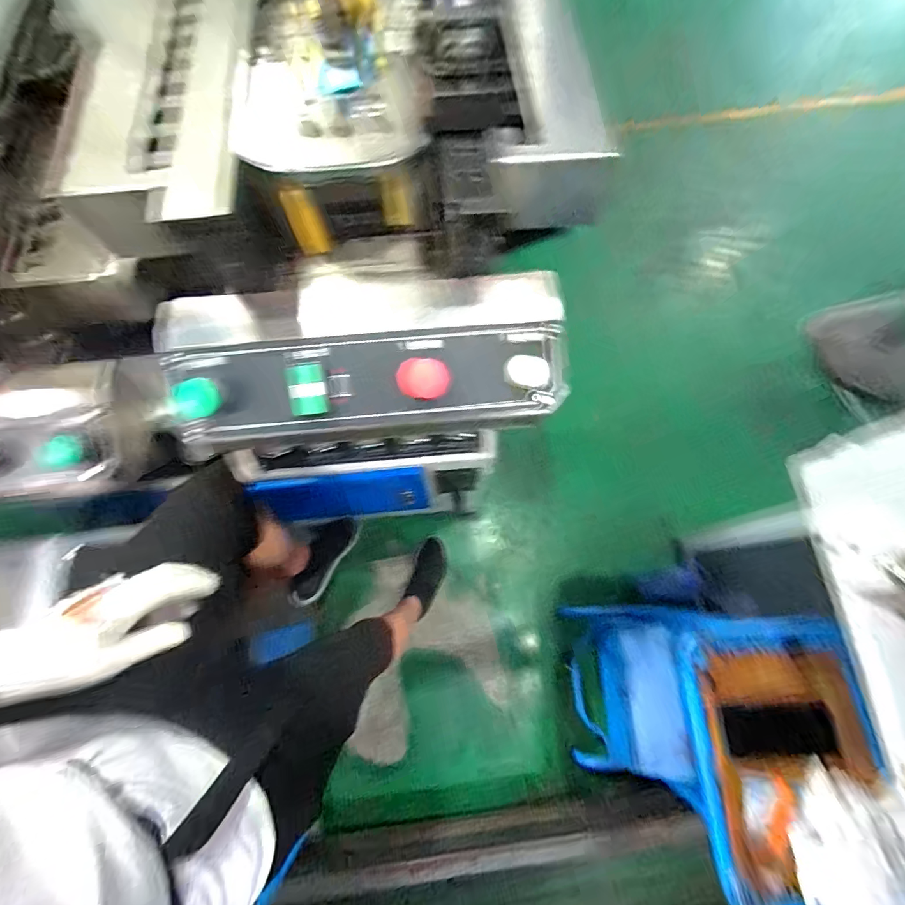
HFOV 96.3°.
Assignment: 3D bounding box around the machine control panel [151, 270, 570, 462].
[{"bbox_3d":[-0.092,-0.104,0.462,0.424,0.093,0.175,-8,71,-2],"label":"machine control panel"}]

